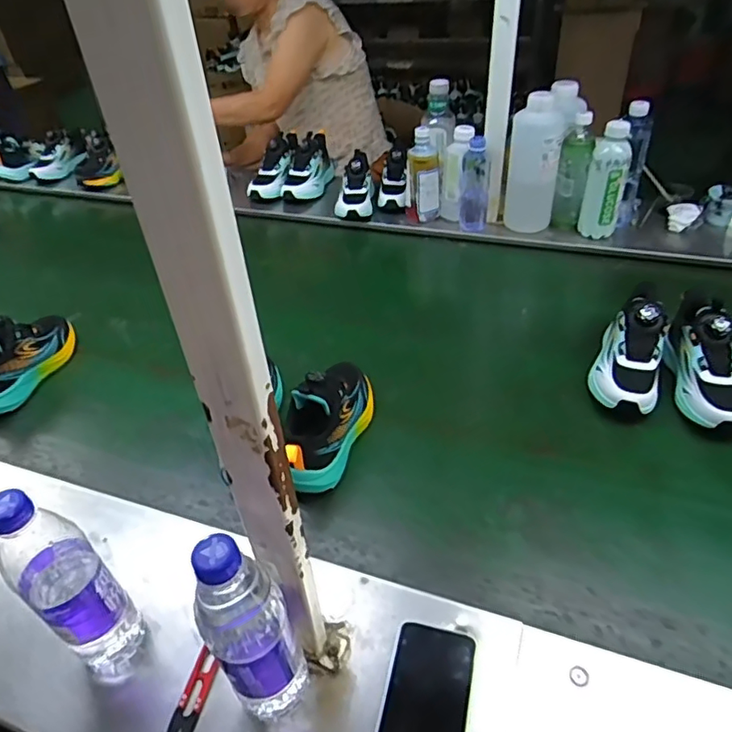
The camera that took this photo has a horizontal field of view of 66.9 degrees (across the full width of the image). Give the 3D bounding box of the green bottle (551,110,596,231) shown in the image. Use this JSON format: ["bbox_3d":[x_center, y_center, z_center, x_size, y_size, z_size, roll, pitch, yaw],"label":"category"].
[{"bbox_3d":[0.425,-0.387,1.123,0.063,0.211,0.057,22,46,27],"label":"green bottle"}]

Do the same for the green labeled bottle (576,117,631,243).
[{"bbox_3d":[0.474,-0.361,1.094,0.071,0.209,0.070,10,42,15],"label":"green labeled bottle"}]

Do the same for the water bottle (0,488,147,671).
[{"bbox_3d":[-0.258,0.190,0.481,0.064,0.232,0.062,24,47,29],"label":"water bottle"}]

